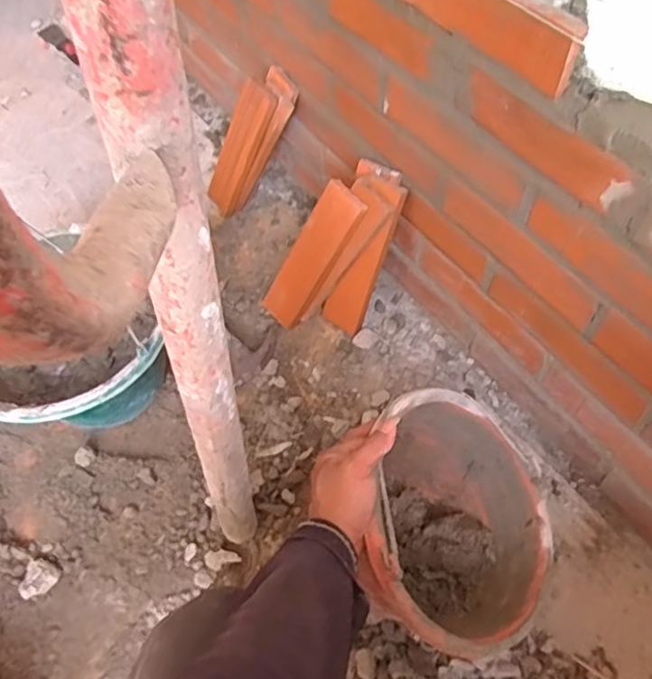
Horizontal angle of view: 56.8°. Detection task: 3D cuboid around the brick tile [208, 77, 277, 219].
[{"bbox_3d":[-0.141,-0.304,0.982,0.064,0.219,0.017,45,41,12],"label":"brick tile"}]

